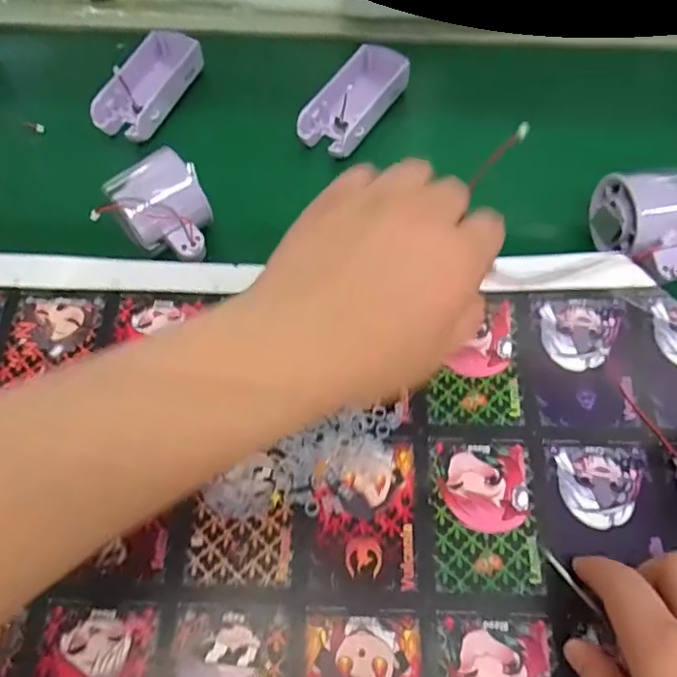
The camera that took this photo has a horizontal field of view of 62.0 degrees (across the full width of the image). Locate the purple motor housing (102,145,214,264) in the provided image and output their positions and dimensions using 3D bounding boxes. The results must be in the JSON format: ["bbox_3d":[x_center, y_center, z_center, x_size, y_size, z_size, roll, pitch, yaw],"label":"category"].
[{"bbox_3d":[-0.120,-0.088,0.392,0.059,0.038,0.077,-33,66,-15],"label":"purple motor housing"}]

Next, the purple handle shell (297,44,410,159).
[{"bbox_3d":[0.017,-0.198,0.466,0.048,0.024,0.120,30,66,16],"label":"purple handle shell"}]

